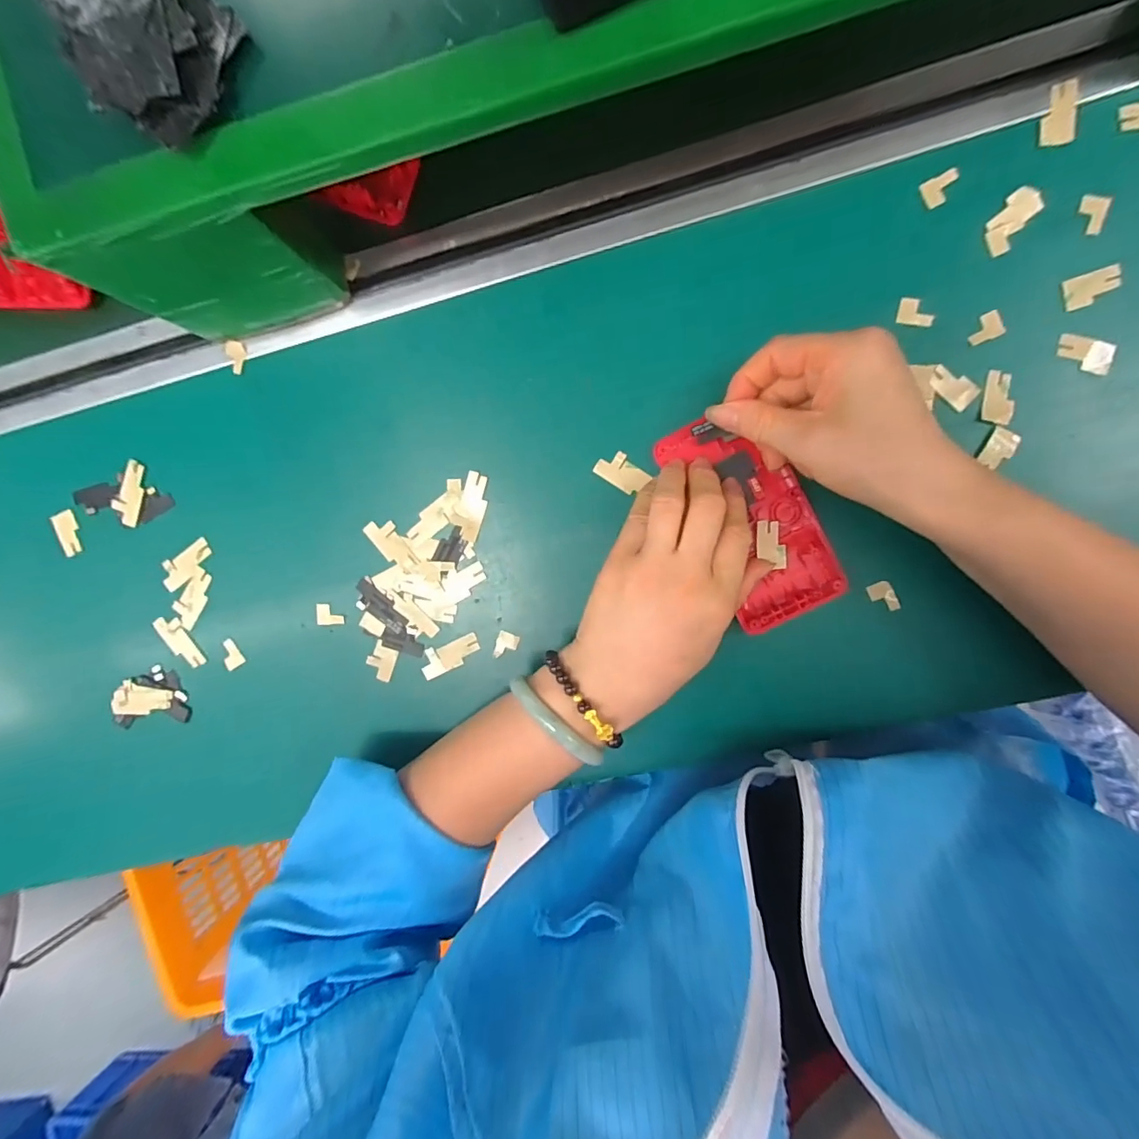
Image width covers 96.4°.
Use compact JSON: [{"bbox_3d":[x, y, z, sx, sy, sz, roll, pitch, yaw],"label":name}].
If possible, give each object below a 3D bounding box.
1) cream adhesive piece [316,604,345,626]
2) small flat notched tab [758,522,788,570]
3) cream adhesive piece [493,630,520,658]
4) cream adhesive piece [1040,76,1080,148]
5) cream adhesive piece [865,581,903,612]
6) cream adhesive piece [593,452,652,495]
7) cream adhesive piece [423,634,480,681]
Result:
[{"bbox_3d":[-0.151,0.028,0.323,0.016,0.006,0.014,1,94,5],"label":"cream adhesive piece"},{"bbox_3d":[0.114,-0.013,0.286,0.015,0.004,0.028,-7,95,6],"label":"small flat notched tab"},{"bbox_3d":[-0.039,0.048,0.312,0.013,0.004,0.017,23,96,3],"label":"cream adhesive piece"},{"bbox_3d":[0.249,-0.231,0.257,0.017,0.004,0.028,-7,94,6],"label":"cream adhesive piece"},{"bbox_3d":[0.179,0.016,0.290,0.013,0.006,0.017,-26,92,7],"label":"cream adhesive piece"},{"bbox_3d":[0.031,-0.057,0.297,0.029,0.004,0.018,33,97,2],"label":"cream adhesive piece"},{"bbox_3d":[-0.074,0.054,0.316,0.039,0.004,0.017,-24,92,7],"label":"cream adhesive piece"}]

